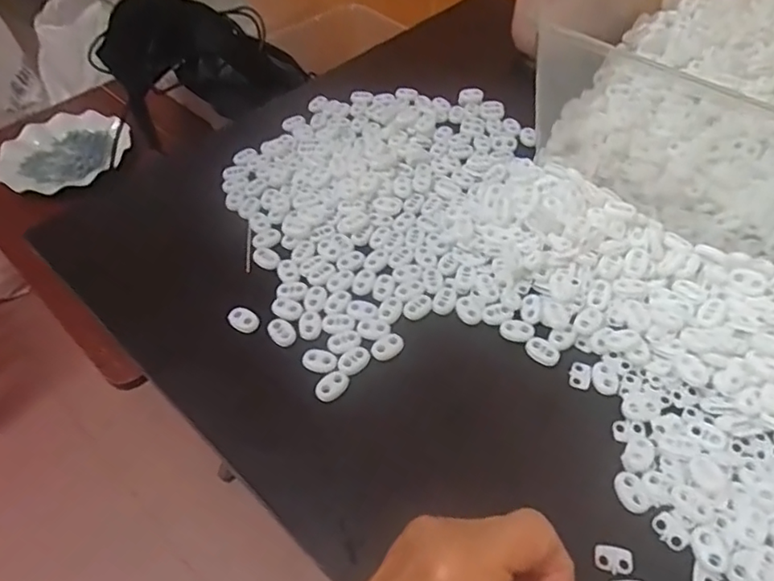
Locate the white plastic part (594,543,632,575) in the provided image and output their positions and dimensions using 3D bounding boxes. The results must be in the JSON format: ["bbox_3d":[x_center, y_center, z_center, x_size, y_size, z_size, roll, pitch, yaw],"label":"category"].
[{"bbox_3d":[0.118,0.139,0.306,0.019,0.004,0.014,7,51,7],"label":"white plastic part"}]

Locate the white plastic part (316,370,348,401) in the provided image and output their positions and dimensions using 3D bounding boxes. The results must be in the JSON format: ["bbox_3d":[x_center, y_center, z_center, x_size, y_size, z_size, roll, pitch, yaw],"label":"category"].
[{"bbox_3d":[-0.035,0.060,0.375,0.013,0.008,0.022,35,60,27],"label":"white plastic part"}]

